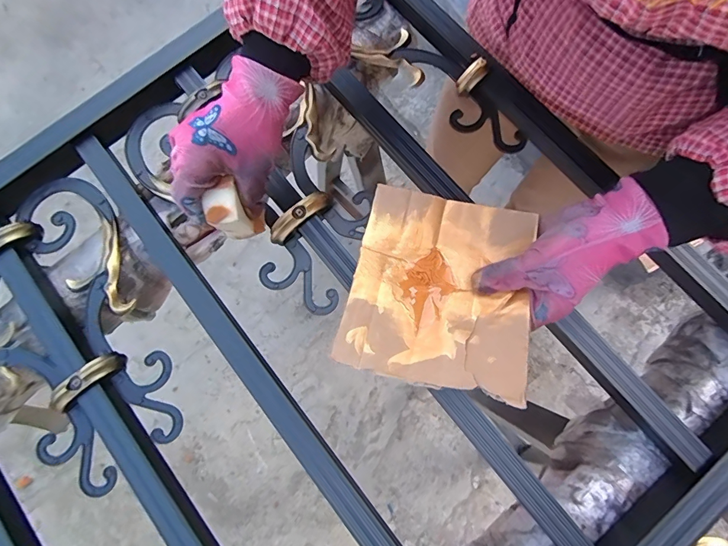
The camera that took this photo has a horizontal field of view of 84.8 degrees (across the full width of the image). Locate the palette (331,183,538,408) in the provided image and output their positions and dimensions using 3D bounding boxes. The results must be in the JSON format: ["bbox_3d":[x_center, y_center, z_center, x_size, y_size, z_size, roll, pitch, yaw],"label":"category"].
[{"bbox_3d":[0.060,0.008,0.307,0.134,0.041,0.151,15,80,3],"label":"palette"}]

